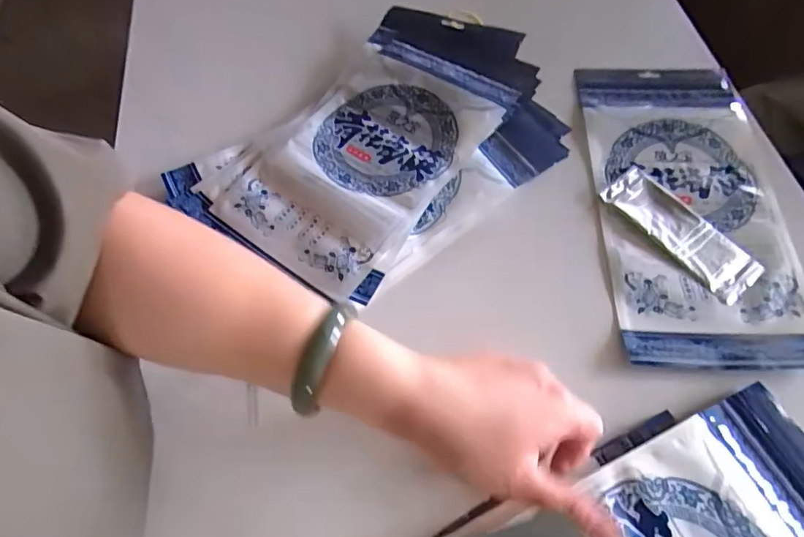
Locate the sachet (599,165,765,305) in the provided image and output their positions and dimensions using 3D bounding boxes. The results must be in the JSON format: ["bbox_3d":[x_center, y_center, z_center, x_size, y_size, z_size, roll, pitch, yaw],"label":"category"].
[{"bbox_3d":[0.232,-0.033,0.416,0.051,0.004,0.132,-34,66,-16],"label":"sachet"}]

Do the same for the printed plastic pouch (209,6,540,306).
[{"bbox_3d":[-0.014,-0.129,0.450,0.169,0.022,0.310,31,67,17],"label":"printed plastic pouch"}]

